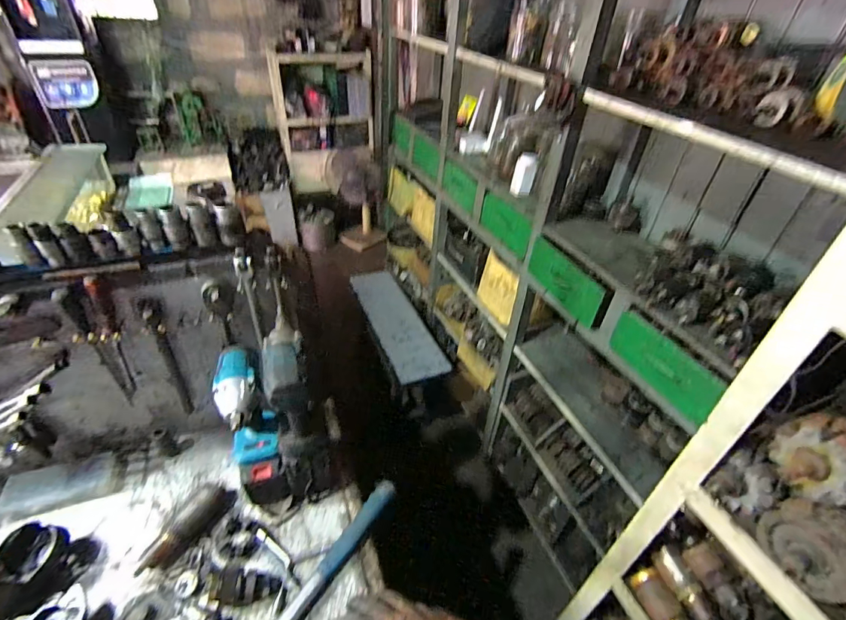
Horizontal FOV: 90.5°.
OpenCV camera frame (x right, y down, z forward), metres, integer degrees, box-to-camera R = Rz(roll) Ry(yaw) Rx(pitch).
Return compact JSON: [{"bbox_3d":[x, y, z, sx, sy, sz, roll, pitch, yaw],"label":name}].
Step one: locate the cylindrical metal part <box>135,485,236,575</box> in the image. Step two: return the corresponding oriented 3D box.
[{"bbox_3d":[-0.384,0.354,0.687,0.049,0.046,0.162,19,41,19],"label":"cylindrical metal part"}]

